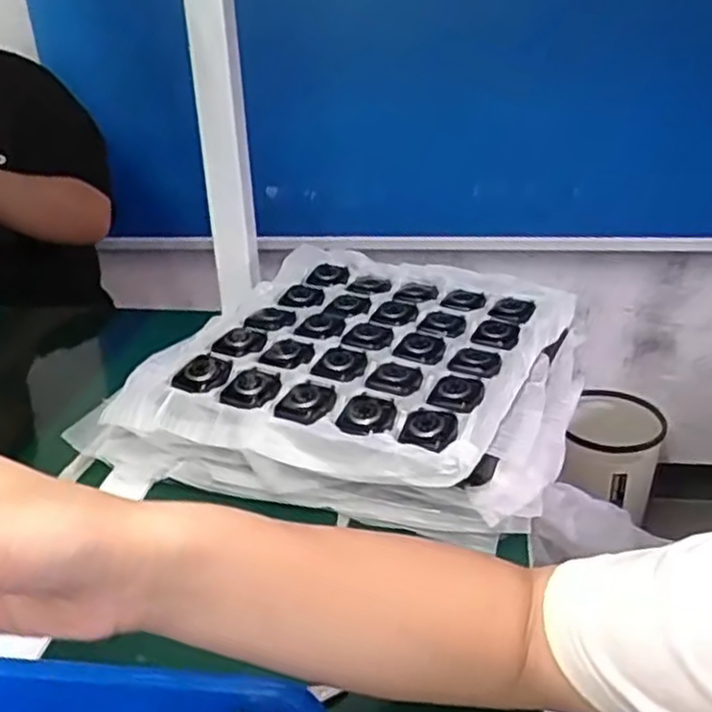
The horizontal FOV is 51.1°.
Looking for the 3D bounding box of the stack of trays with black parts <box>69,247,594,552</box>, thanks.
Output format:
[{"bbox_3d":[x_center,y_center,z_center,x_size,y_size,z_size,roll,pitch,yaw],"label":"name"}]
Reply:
[{"bbox_3d":[-0.003,0.010,0.632,0.357,0.093,0.290,8,29,20],"label":"stack of trays with black parts"}]

